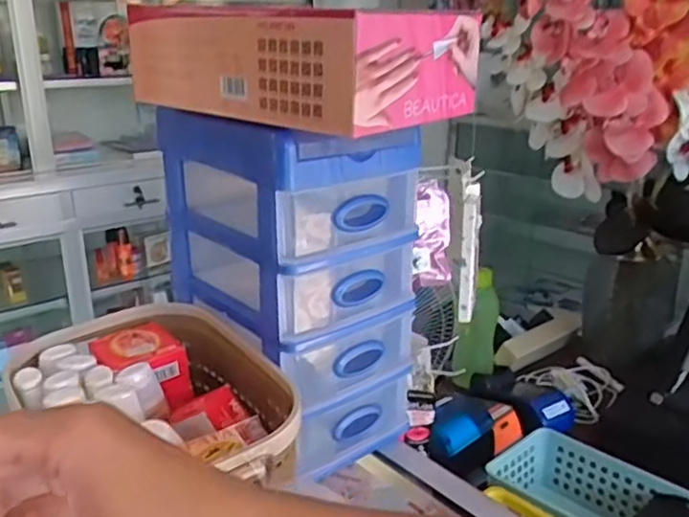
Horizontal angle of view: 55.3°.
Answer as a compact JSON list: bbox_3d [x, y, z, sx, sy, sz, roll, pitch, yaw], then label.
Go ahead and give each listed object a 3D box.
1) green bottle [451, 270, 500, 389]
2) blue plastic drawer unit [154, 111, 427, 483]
[{"bbox_3d":[0.223,0.116,1.083,0.056,0.192,0.052,12,2,31],"label":"green bottle"},{"bbox_3d":[-0.045,0.010,0.538,0.127,0.251,0.173,-17,25,-40],"label":"blue plastic drawer unit"}]

